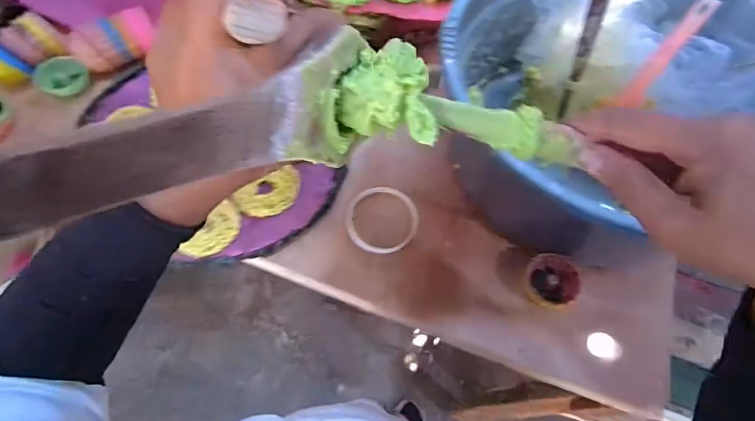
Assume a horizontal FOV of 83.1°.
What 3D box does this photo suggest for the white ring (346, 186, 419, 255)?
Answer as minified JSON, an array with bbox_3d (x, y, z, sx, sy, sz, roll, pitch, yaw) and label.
[{"bbox_3d":[0.006,0.012,0.543,0.092,0.015,0.093,1,63,-3],"label":"white ring"}]

